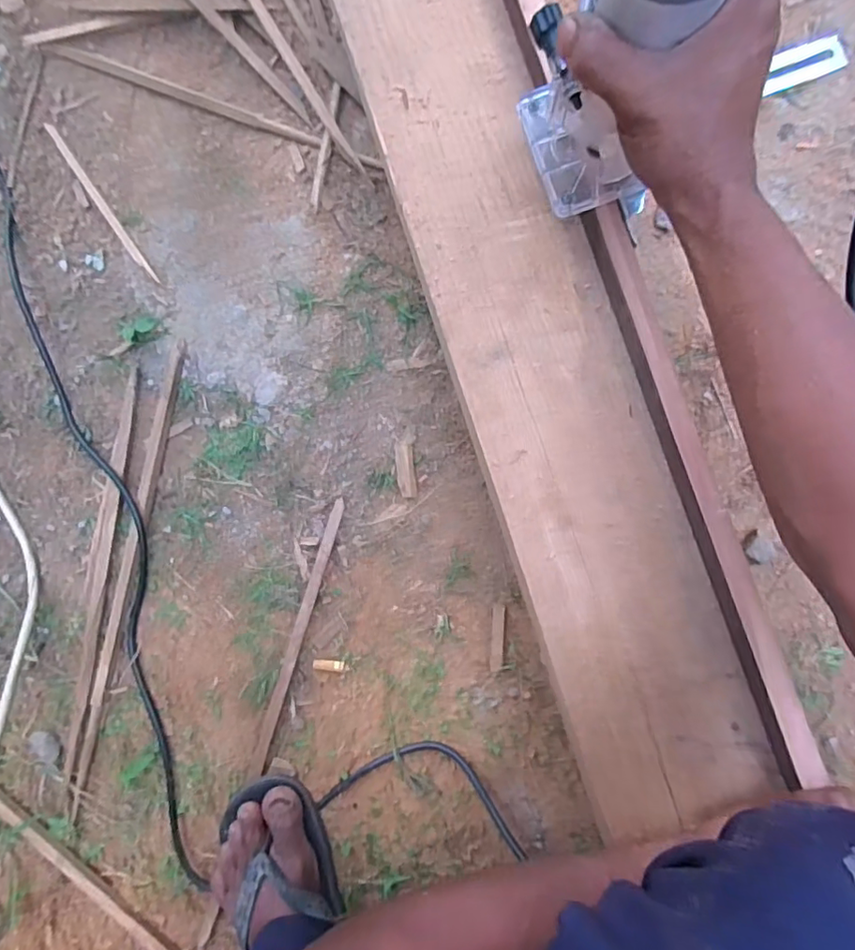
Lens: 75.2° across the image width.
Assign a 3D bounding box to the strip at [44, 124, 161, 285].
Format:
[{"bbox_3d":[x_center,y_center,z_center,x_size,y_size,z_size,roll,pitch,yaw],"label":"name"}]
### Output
[{"bbox_3d":[-0.330,-0.273,0.560,0.011,0.004,0.198,-35,87,6],"label":"strip"}]

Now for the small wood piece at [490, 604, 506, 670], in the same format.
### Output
[{"bbox_3d":[0.064,0.147,0.503,0.011,0.013,0.058,3,92,7],"label":"small wood piece"}]

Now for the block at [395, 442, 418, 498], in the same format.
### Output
[{"bbox_3d":[-0.020,-0.005,0.517,0.016,0.008,0.051,-8,90,7],"label":"block"}]

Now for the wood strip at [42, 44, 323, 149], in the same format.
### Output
[{"bbox_3d":[-0.241,-0.376,0.549,0.306,0.007,0.014,23,94,6],"label":"wood strip"}]

